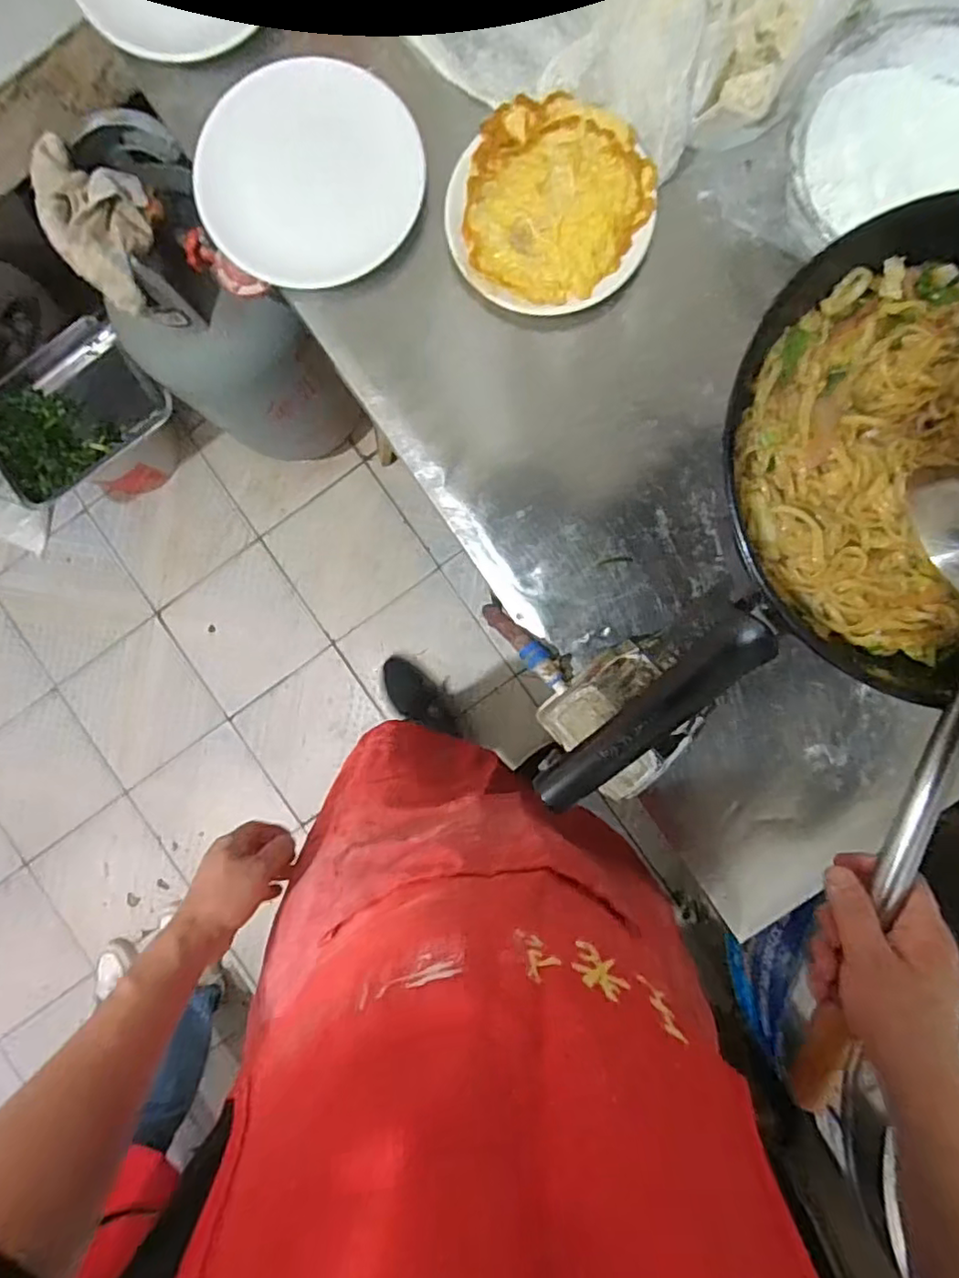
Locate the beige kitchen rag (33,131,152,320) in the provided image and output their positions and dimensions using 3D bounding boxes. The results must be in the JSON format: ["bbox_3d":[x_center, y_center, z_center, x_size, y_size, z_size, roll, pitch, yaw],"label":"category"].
[{"bbox_3d":[-0.455,-0.491,0.722,0.117,0.049,0.193,-10,89,3],"label":"beige kitchen rag"}]

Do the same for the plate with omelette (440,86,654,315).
[{"bbox_3d":[0.066,-0.414,0.592,0.188,0.039,0.188,0,89,3],"label":"plate with omelette"}]

